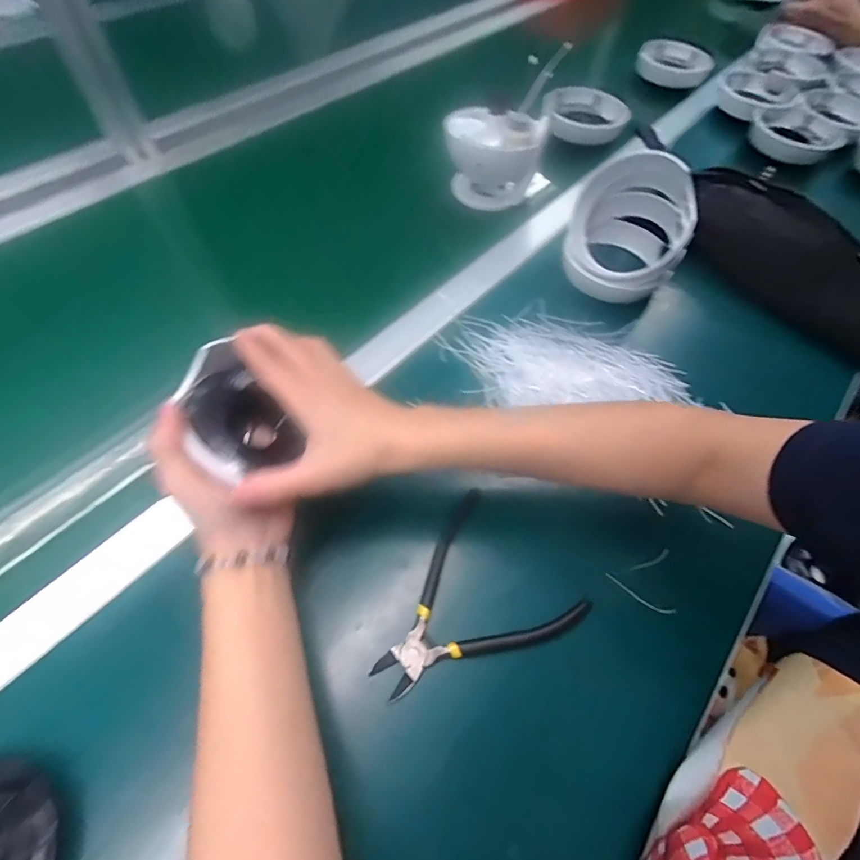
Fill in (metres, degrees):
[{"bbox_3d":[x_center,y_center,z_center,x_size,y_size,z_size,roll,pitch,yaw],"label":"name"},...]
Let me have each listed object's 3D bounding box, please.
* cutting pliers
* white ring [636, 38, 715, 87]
[{"bbox_3d":[0.023,0.127,0.318,0.139,0.018,0.117,-34,62,-22],"label":"cutting pliers"},{"bbox_3d":[0.421,-0.638,0.772,0.126,0.037,0.126,0,55,-1],"label":"white ring"}]

